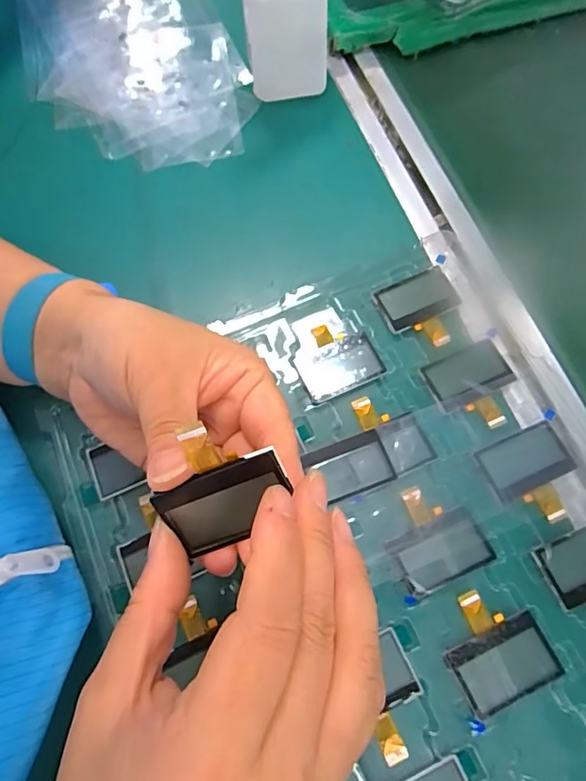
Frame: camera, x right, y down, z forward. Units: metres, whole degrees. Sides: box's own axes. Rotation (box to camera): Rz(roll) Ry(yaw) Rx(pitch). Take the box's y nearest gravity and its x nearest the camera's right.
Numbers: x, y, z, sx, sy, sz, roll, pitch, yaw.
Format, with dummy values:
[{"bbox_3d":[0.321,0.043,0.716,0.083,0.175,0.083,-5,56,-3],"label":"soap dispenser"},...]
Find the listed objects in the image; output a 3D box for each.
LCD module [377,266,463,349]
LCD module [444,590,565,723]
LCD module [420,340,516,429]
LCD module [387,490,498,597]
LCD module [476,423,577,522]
[{"bbox_3d":[0.079,-0.049,0.306,0.045,0.004,0.046,-22,69,-8],"label":"LCD module"},{"bbox_3d":[0.094,0.120,0.240,0.046,0.004,0.047,-24,70,-9],"label":"LCD module"},{"bbox_3d":[0.102,-0.002,0.286,0.044,0.005,0.046,-20,69,-7],"label":"LCD module"},{"bbox_3d":[0.070,0.073,0.258,0.045,0.004,0.048,-25,70,-9],"label":"LCD module"},{"bbox_3d":[0.126,0.045,0.268,0.045,0.005,0.045,-22,70,-8],"label":"LCD module"}]

